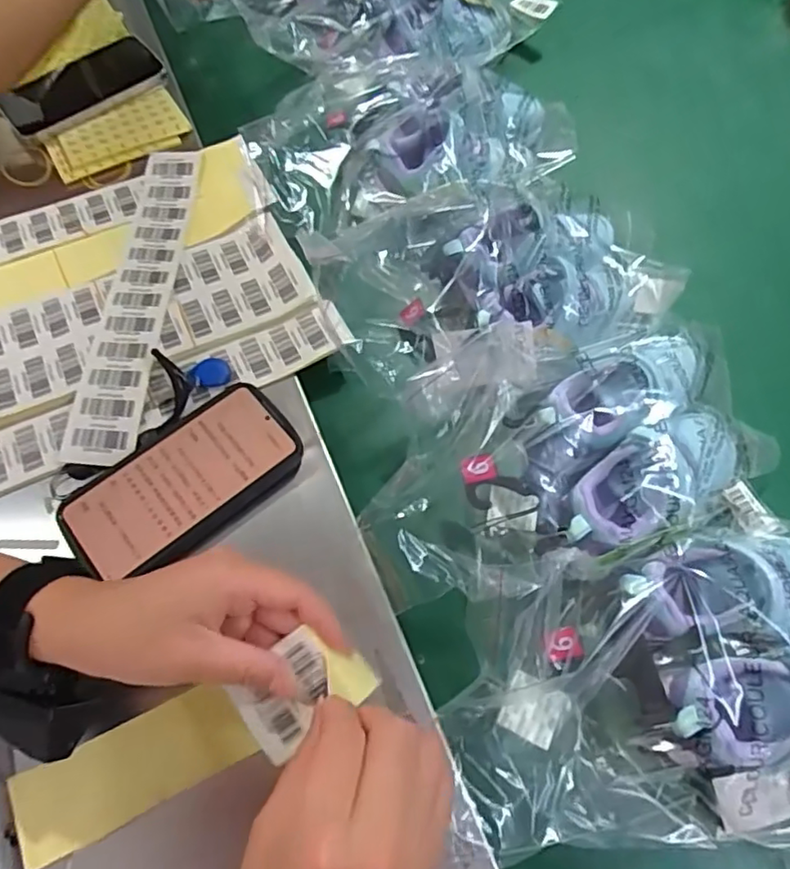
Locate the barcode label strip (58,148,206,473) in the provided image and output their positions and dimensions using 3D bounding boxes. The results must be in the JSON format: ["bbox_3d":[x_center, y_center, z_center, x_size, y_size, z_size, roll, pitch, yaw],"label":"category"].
[{"bbox_3d":[-0.211,-0.120,0.510,0.052,0.009,0.317,4,64,-1],"label":"barcode label strip"}]

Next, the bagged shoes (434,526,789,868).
[{"bbox_3d":[0.183,0.149,0.373,0.305,0.061,0.192,0,63,-2],"label":"bagged shoes"}]

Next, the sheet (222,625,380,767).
[{"bbox_3d":[-0.050,0.135,0.323,0.068,0.021,0.045,-36,69,-12],"label":"sheet"}]

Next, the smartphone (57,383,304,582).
[{"bbox_3d":[-0.148,0.033,0.432,0.161,0.012,0.087,-35,69,-18],"label":"smartphone"}]

